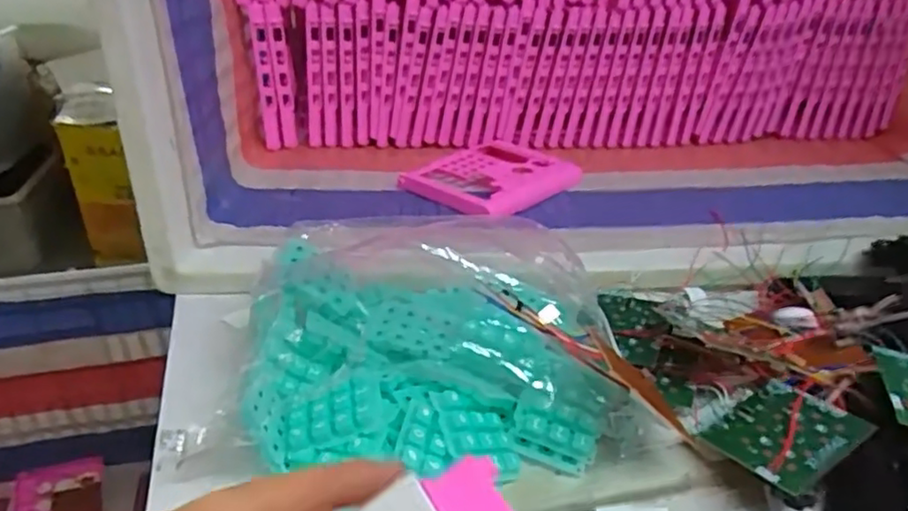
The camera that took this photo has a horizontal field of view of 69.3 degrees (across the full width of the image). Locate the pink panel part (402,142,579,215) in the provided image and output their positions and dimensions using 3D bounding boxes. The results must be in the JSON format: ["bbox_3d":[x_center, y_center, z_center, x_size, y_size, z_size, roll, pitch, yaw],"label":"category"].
[{"bbox_3d":[0.048,-0.091,0.722,0.137,0.022,0.170,22,40,31],"label":"pink panel part"}]

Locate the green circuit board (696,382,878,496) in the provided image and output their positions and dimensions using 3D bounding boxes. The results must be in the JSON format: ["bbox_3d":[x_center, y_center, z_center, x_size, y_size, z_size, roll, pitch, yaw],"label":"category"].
[{"bbox_3d":[0.199,0.106,0.397,0.070,0.006,0.070,-29,27,-19],"label":"green circuit board"}]

